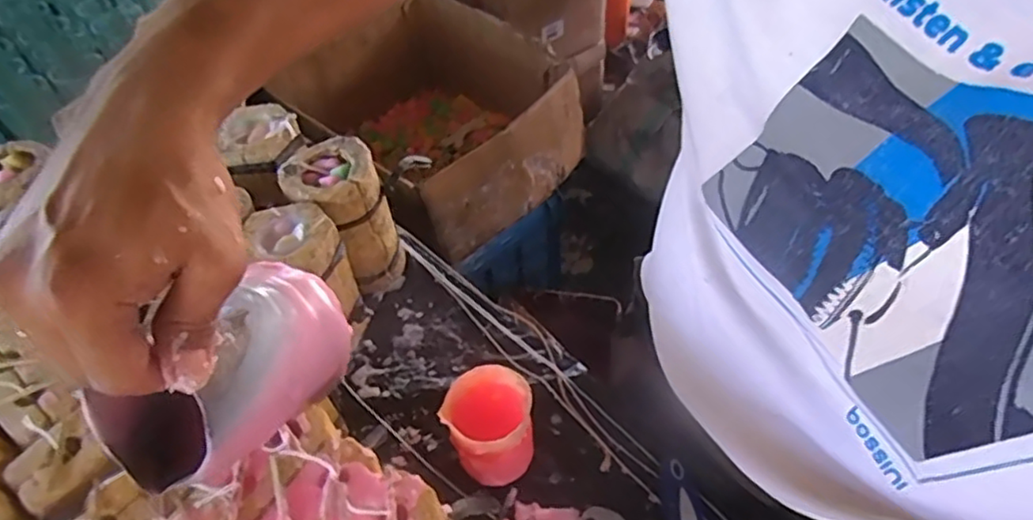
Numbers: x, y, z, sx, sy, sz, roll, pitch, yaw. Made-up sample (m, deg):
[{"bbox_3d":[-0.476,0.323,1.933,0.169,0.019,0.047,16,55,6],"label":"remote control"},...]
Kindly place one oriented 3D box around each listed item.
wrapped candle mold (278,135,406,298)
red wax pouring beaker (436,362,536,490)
[{"bbox_3d":[-0.184,-0.042,0.696,0.099,0.159,0.089,-24,53,-18],"label":"wrapped candle mold"},{"bbox_3d":[-0.024,0.150,0.566,0.074,0.083,0.079,-2,49,-1],"label":"red wax pouring beaker"}]

